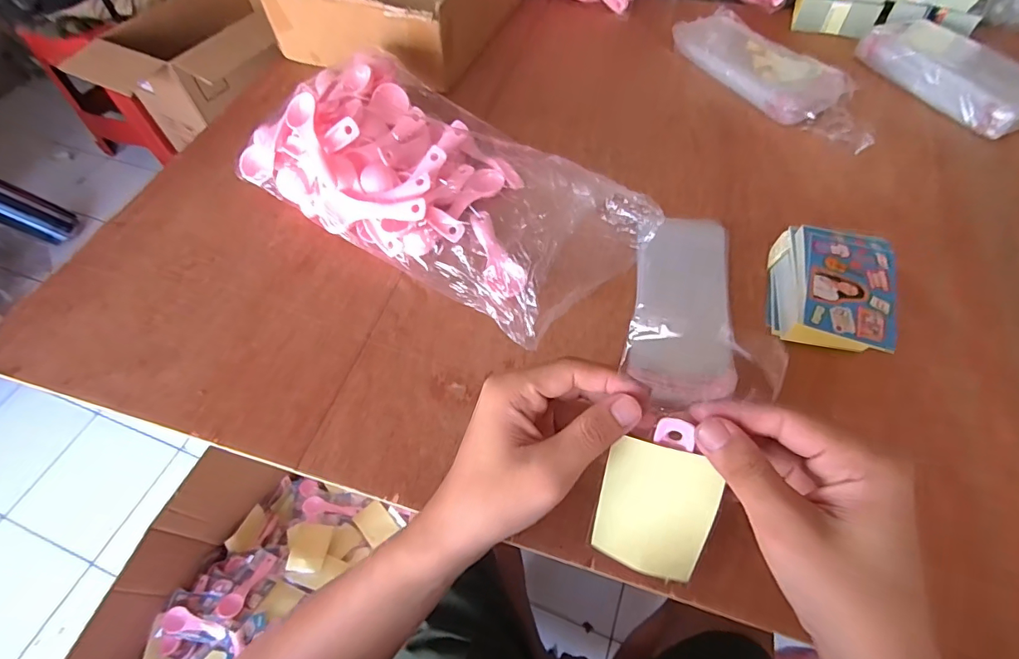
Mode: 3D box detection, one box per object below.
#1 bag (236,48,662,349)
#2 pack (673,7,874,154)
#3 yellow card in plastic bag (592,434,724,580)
[{"bbox_3d":[-0.071,-0.151,0.445,0.388,0.093,0.201,33,64,21],"label":"bag"},{"bbox_3d":[0.321,-0.309,0.572,0.088,0.032,0.289,-26,60,-14],"label":"pack"},{"bbox_3d":[0.083,0.107,0.271,0.060,0.094,0.004,14,28,18],"label":"yellow card in plastic bag"}]

